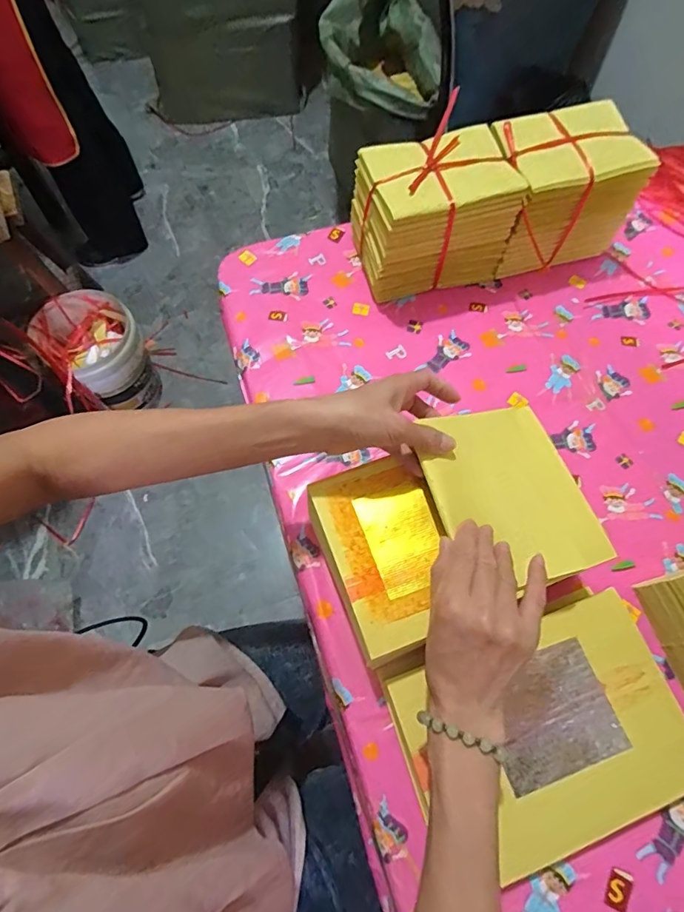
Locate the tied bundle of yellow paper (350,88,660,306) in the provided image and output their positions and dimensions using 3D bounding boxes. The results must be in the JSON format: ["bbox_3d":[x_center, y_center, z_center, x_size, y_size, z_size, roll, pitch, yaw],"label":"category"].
[{"bbox_3d":[0.187,-0.312,0.598,0.332,0.143,0.117,-15,68,-6],"label":"tied bundle of yellow paper"}]

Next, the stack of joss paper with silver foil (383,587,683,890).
[{"bbox_3d":[0.176,0.236,0.416,0.230,0.043,0.164,-21,68,-9],"label":"stack of joss paper with silver foil"}]

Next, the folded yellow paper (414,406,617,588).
[{"bbox_3d":[0.146,0.031,0.412,0.139,0.007,0.154,-11,69,-18],"label":"folded yellow paper"}]

